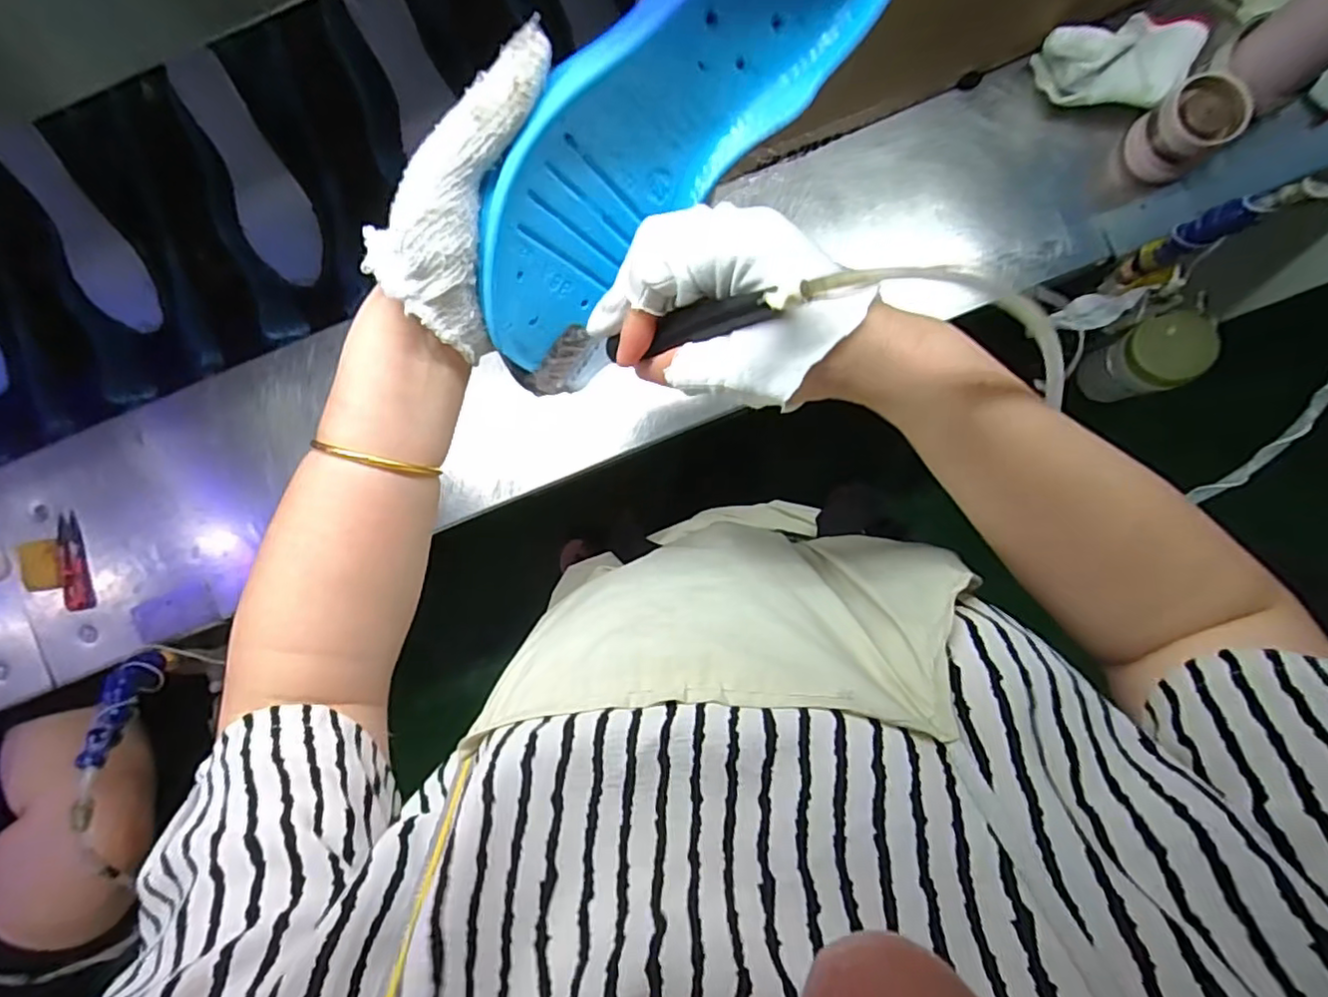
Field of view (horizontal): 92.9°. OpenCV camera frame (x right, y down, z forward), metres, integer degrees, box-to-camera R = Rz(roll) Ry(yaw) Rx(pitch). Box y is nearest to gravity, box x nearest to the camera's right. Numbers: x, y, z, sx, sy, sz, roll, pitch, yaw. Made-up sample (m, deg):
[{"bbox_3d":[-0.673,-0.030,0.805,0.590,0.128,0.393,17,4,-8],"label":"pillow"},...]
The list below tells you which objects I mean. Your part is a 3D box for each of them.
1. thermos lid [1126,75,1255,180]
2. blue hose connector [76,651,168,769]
[{"bbox_3d":[0.478,-0.340,0.577,0.064,0.078,0.064,0,87,3],"label":"thermos lid"},{"bbox_3d":[-0.500,0.189,0.579,0.026,0.027,0.106,-1,51,3],"label":"blue hose connector"}]

